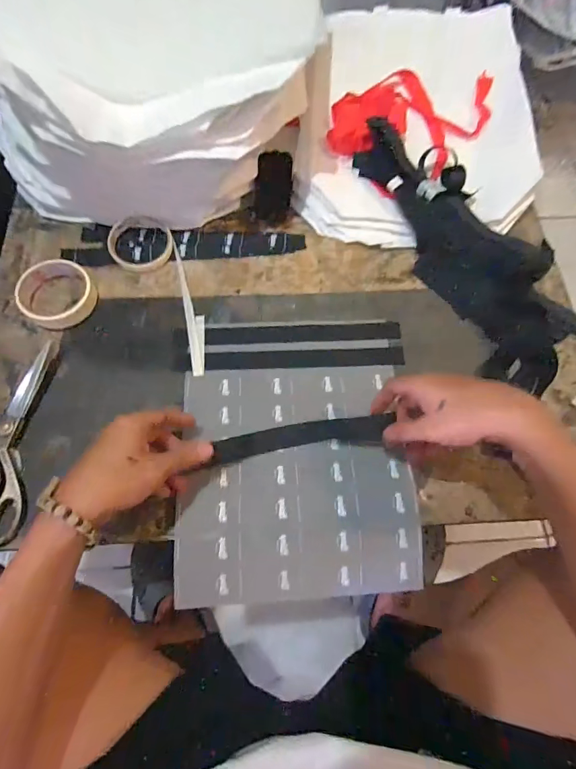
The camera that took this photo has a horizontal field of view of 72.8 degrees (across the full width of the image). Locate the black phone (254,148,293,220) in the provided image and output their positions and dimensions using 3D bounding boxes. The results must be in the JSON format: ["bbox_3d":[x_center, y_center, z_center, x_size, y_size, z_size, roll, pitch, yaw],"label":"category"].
[{"bbox_3d":[-0.020,-0.293,0.575,0.053,0.004,0.102,6,89,-3],"label":"black phone"}]

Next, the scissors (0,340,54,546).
[{"bbox_3d":[-0.306,0.061,0.435,0.068,0.013,0.225,5,69,0],"label":"scissors"}]

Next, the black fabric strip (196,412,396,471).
[{"bbox_3d":[0.019,0.061,0.450,0.210,0.008,0.035,-9,69,-7],"label":"black fabric strip"}]

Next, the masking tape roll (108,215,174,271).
[{"bbox_3d":[-0.204,-0.197,0.543,0.086,0.016,0.084,1,69,-2],"label":"masking tape roll"}]

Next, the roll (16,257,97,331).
[{"bbox_3d":[-0.300,-0.117,0.509,0.090,0.030,0.090,1,69,-2],"label":"roll"}]

